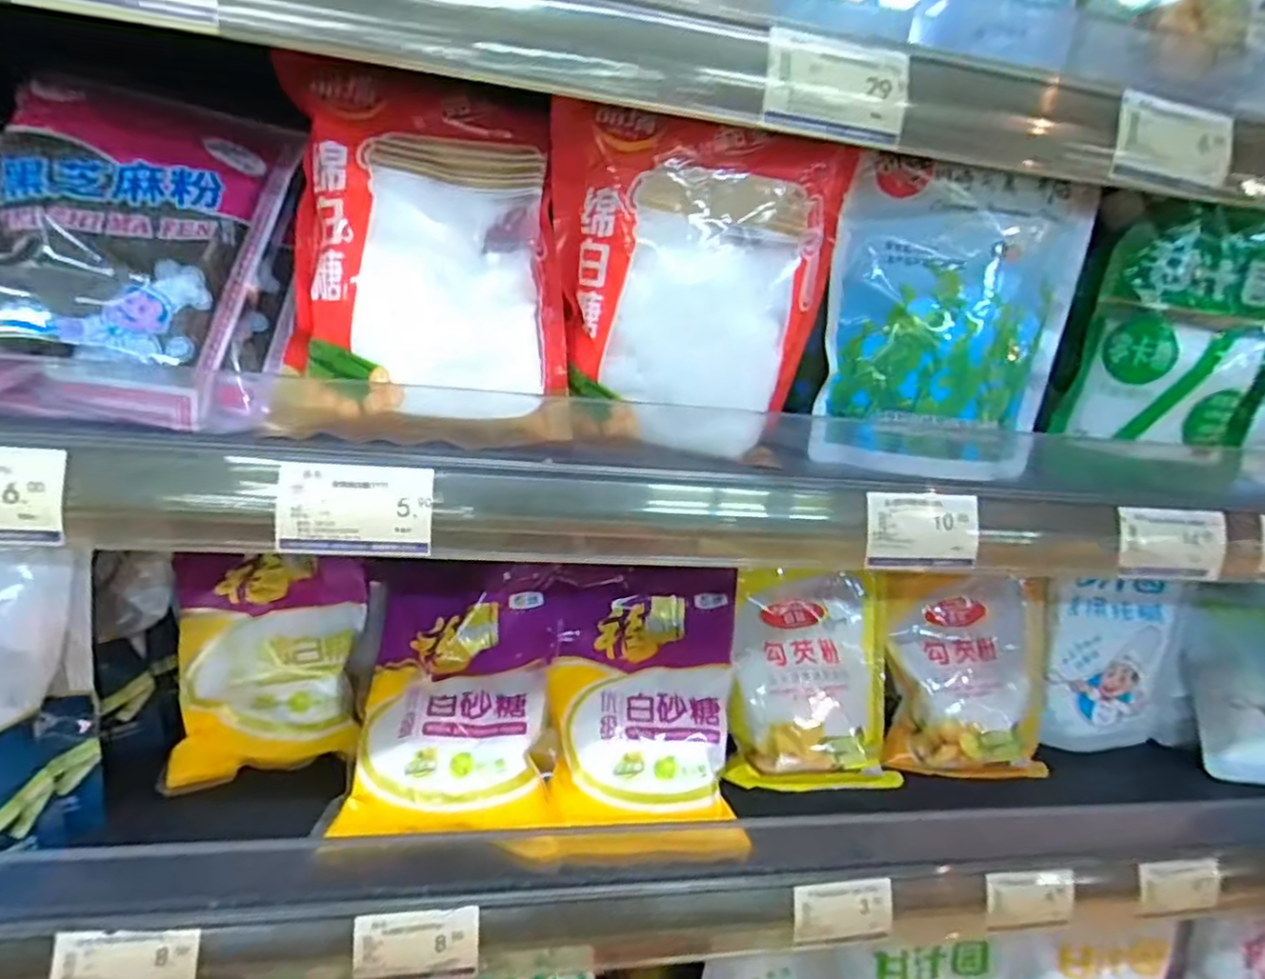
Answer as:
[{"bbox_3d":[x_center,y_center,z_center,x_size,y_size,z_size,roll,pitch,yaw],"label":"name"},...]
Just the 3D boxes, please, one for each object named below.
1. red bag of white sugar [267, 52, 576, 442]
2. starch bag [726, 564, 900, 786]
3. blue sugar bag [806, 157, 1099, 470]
[{"bbox_3d":[-0.095,-0.111,0.320,0.131,0.161,0.048,2,15,-13],"label":"red bag of white sugar"},{"bbox_3d":[0.139,0.143,0.516,0.130,0.160,0.027,5,-18,-12],"label":"starch bag"},{"bbox_3d":[0.176,-0.088,0.364,0.137,0.159,0.022,4,11,-5],"label":"blue sugar bag"}]

